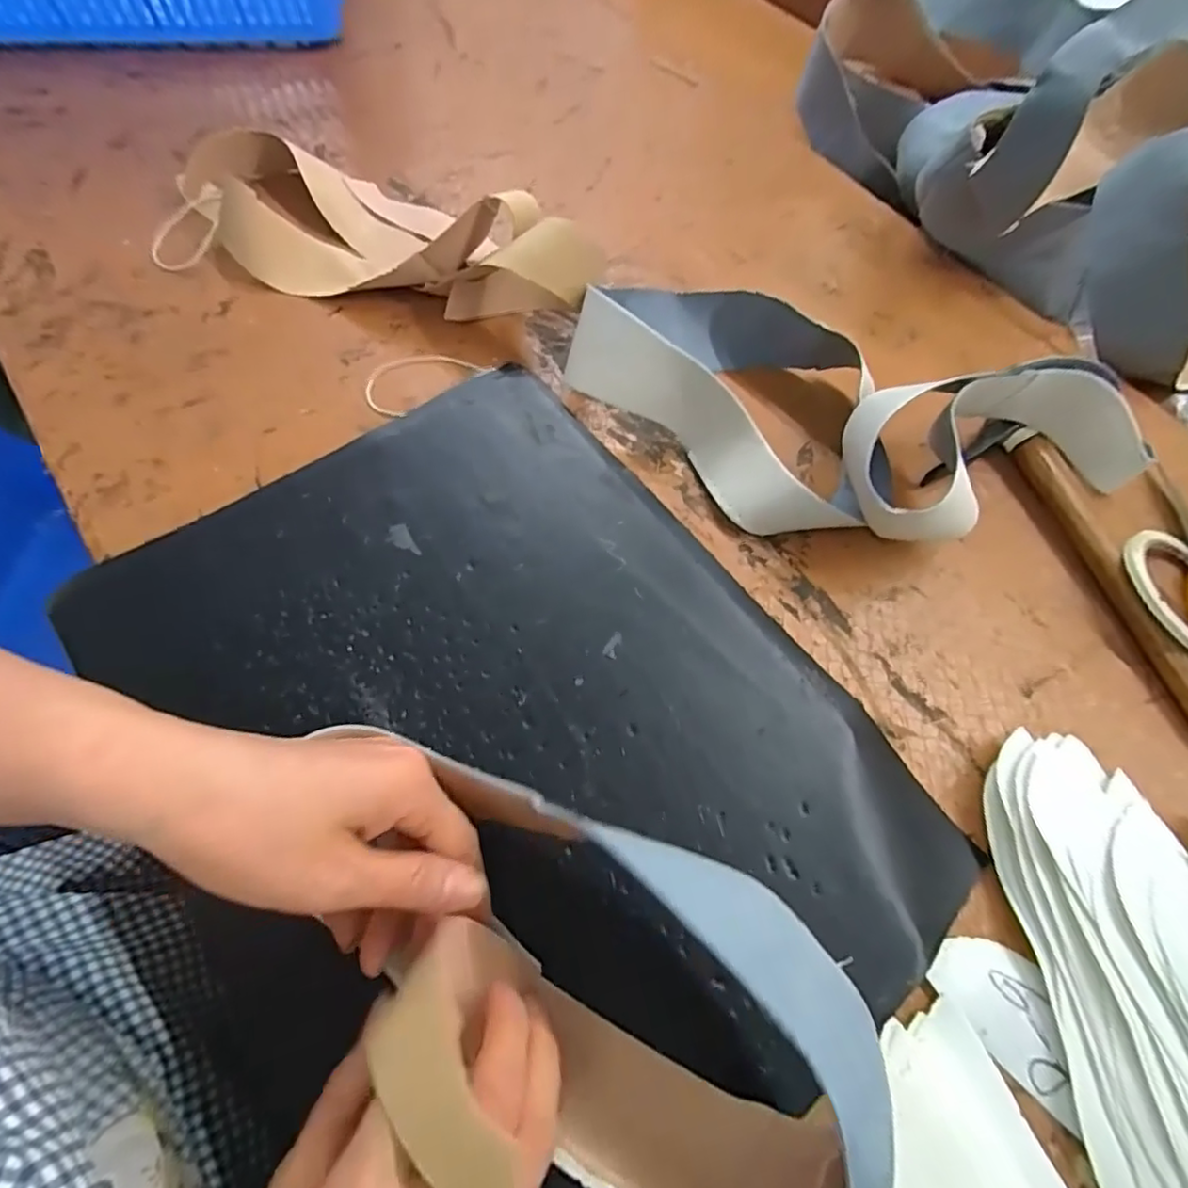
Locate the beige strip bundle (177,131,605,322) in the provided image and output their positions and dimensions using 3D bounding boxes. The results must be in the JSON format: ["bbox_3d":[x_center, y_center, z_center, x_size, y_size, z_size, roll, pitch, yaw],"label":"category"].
[{"bbox_3d":[-0.168,-0.295,0.473,0.366,0.071,0.131,12,65,3],"label":"beige strip bundle"}]

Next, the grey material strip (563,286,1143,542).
[{"bbox_3d":[0.166,-0.108,0.401,0.368,0.071,0.157,23,66,8],"label":"grey material strip"}]

